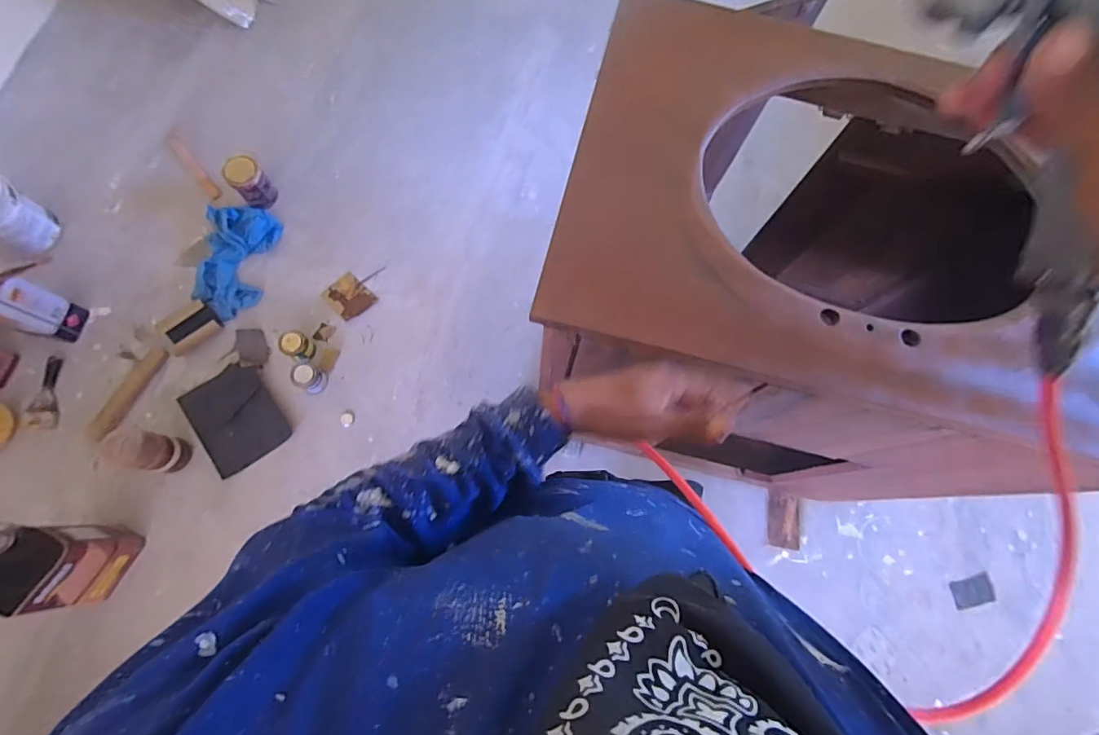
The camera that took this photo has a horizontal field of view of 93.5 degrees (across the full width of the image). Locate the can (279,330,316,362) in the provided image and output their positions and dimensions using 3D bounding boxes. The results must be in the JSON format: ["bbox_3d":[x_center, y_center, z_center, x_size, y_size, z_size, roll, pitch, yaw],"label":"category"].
[{"bbox_3d":[-0.763,-0.062,1.572,0.083,0.096,0.079,0,72,-1],"label":"can"}]

